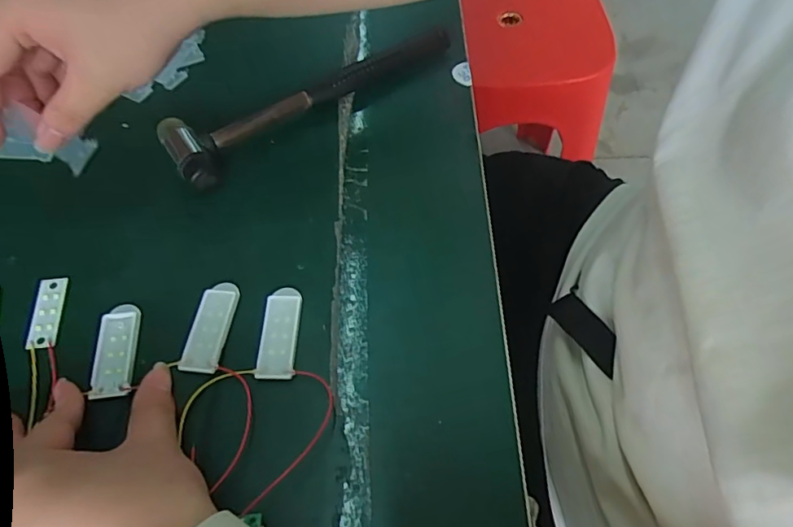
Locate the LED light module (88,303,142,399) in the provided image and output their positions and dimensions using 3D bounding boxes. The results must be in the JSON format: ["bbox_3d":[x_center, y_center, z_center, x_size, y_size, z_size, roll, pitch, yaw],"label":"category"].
[{"bbox_3d":[-0.162,0.050,0.305,0.022,0.005,0.056,-7,59,-4],"label":"LED light module"}]

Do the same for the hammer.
[{"bbox_3d":[-0.064,-0.133,0.405,0.233,0.024,0.055,-37,65,-20],"label":"hammer"}]

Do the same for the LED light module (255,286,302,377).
[{"bbox_3d":[-0.068,0.040,0.308,0.022,0.004,0.056,-1,59,0],"label":"LED light module"}]

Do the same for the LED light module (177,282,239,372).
[{"bbox_3d":[-0.109,0.036,0.309,0.024,0.004,0.056,8,59,5],"label":"LED light module"}]

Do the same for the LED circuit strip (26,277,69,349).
[{"bbox_3d":[-0.212,0.029,0.319,0.017,0.004,0.045,-6,59,-4],"label":"LED circuit strip"}]

